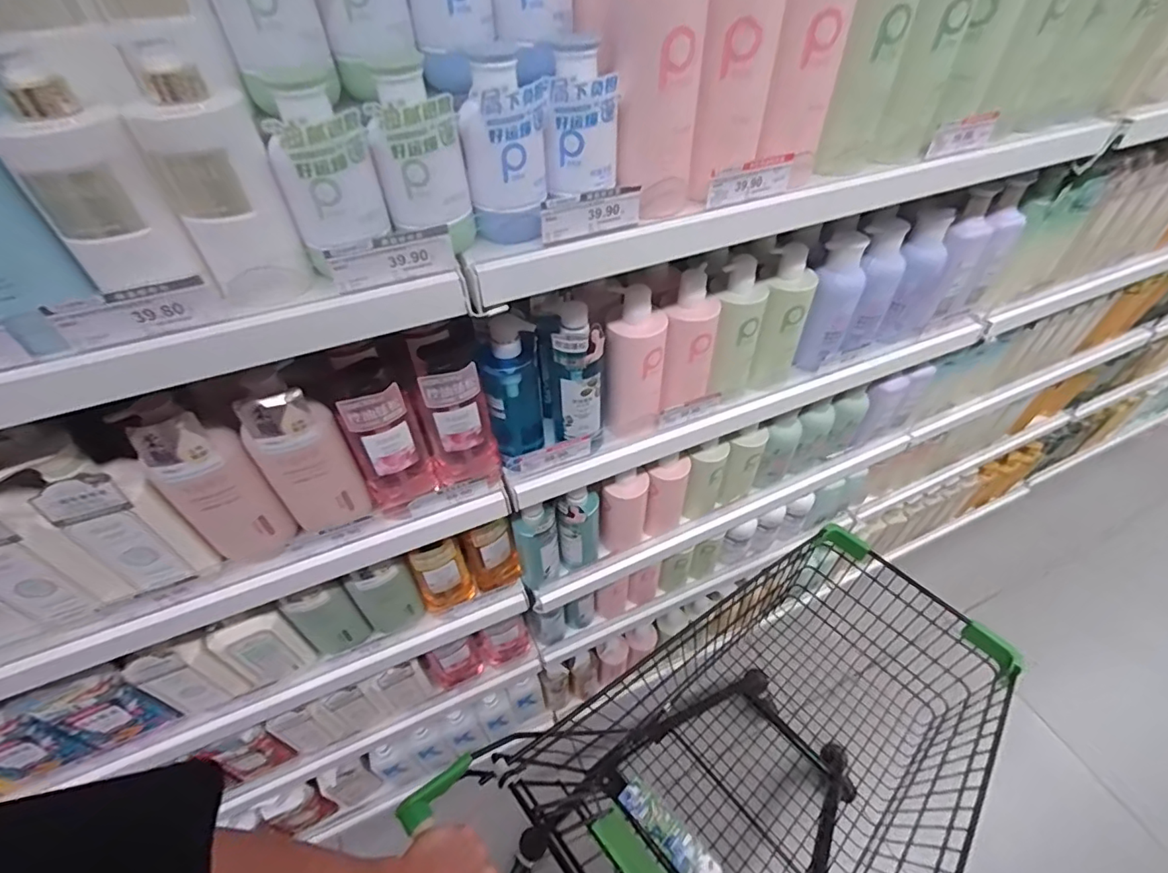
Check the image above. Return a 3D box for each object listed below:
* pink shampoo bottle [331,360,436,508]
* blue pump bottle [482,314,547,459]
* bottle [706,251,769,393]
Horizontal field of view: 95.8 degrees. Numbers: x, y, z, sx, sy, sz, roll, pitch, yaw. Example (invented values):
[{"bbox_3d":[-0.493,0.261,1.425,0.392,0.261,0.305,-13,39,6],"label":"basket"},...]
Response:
[{"bbox_3d":[-0.223,0.007,0.602,0.076,0.201,0.042,-25,52,-21],"label":"pink shampoo bottle"},{"bbox_3d":[-0.087,-0.051,0.659,0.067,0.204,0.047,-7,48,-7],"label":"blue pump bottle"},{"bbox_3d":[0.211,-0.143,0.734,0.063,0.186,0.074,19,50,17],"label":"bottle"}]

